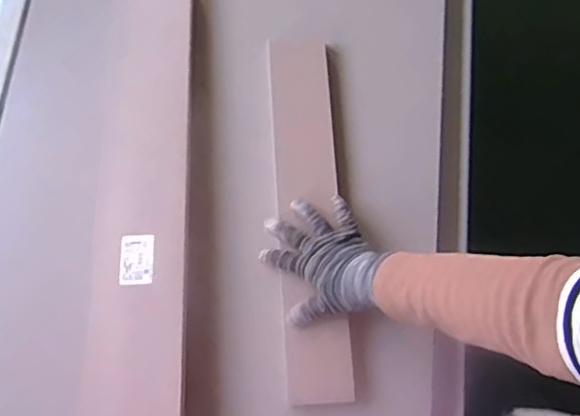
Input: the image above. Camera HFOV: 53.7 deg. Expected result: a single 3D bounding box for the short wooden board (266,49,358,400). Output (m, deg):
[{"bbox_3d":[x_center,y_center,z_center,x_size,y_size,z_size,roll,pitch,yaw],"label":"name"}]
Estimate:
[{"bbox_3d":[0.023,-0.002,0.728,0.080,0.015,0.467,-3,73,0],"label":"short wooden board"}]

